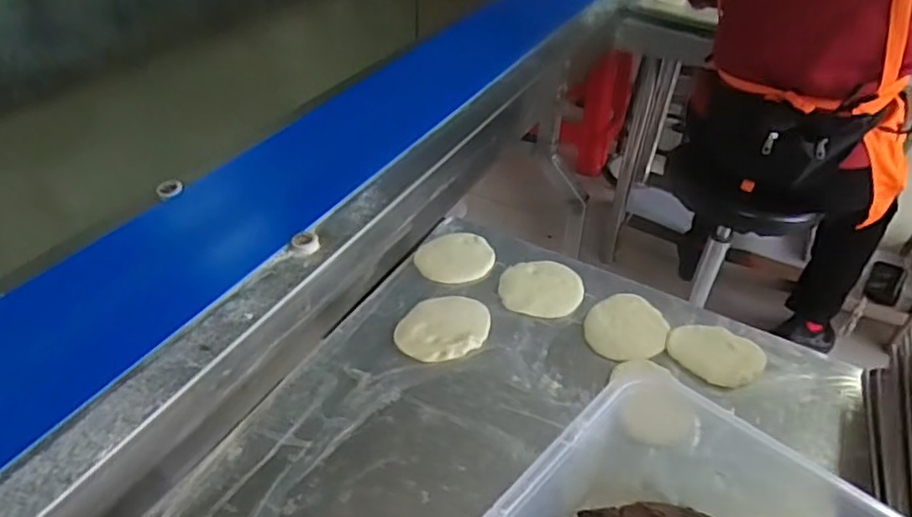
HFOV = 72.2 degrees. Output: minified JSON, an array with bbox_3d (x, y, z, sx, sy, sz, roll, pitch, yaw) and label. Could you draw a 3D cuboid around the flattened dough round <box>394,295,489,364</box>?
[{"bbox_3d":[-0.013,0.077,0.712,0.093,0.007,0.105,18,42,17],"label":"flattened dough round"}]

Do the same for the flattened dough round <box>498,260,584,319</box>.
[{"bbox_3d":[0.104,0.035,0.766,0.097,0.010,0.091,2,40,-2],"label":"flattened dough round"}]

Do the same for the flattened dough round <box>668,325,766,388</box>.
[{"bbox_3d":[0.289,0.102,0.695,0.081,0.010,0.091,-29,49,-33],"label":"flattened dough round"}]

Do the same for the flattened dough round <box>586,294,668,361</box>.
[{"bbox_3d":[0.196,0.078,0.721,0.096,0.006,0.090,2,40,-2],"label":"flattened dough round"}]

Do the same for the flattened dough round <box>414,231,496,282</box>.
[{"bbox_3d":[-0.001,-0.004,0.805,0.096,0.008,0.095,11,40,10],"label":"flattened dough round"}]

